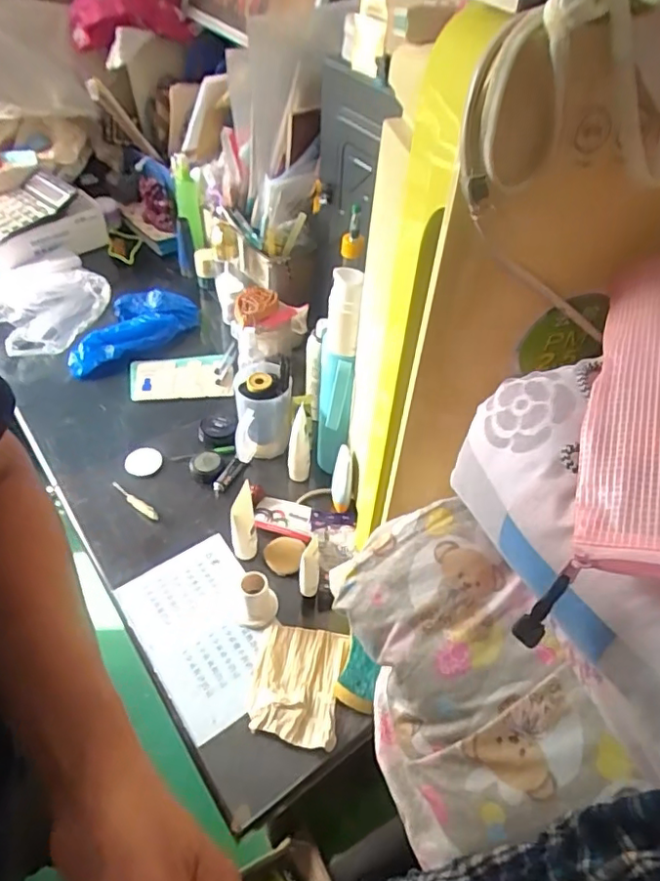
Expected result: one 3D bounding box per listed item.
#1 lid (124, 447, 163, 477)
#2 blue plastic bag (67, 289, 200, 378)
[{"bbox_3d":[-0.263,0.028,0.811,0.050,0.006,0.048,2,47,-3],"label":"lid"},{"bbox_3d":[-0.343,-0.190,0.978,0.118,0.043,0.233,30,52,21],"label":"blue plastic bag"}]

